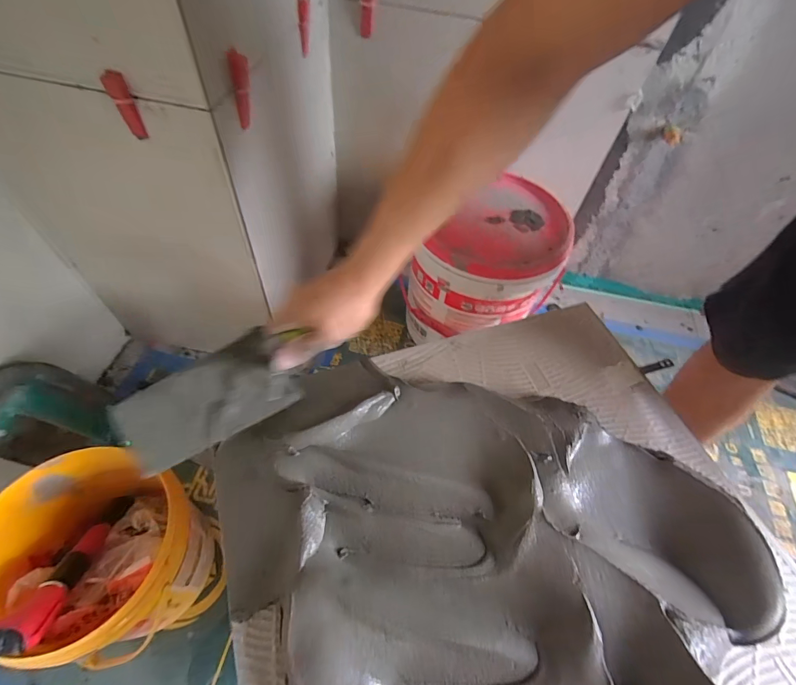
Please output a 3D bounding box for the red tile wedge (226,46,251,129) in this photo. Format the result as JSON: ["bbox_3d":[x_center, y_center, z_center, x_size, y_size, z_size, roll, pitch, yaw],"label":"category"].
[{"bbox_3d":[-0.194,-0.315,0.504,0.021,0.086,0.019,-9,58,-12],"label":"red tile wedge"}]

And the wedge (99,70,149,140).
[{"bbox_3d":[-0.319,-0.274,0.470,0.024,0.072,0.012,-27,63,-22],"label":"wedge"}]

